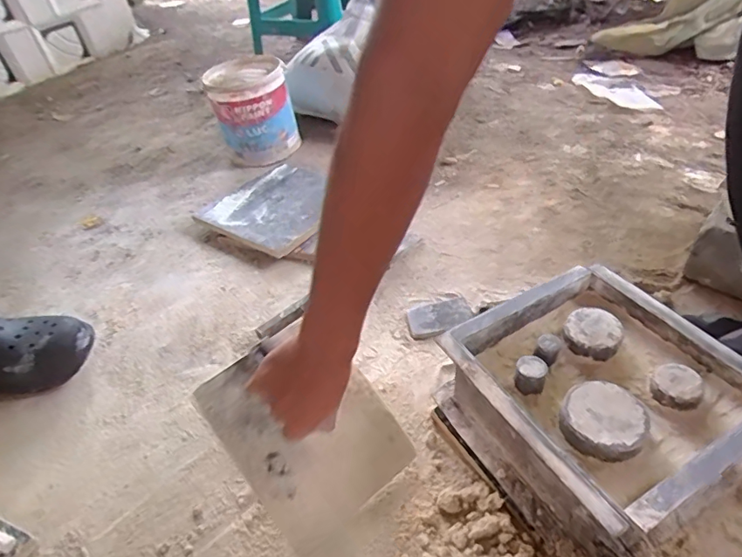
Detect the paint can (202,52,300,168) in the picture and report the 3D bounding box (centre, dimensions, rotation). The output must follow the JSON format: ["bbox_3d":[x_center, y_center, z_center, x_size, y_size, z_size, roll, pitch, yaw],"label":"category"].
[{"bbox_3d":[-0.269,-0.382,1.146,0.172,0.196,0.212,-15,43,-10],"label":"paint can"}]

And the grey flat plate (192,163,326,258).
[{"bbox_3d":[-0.178,-0.147,0.971,0.258,0.017,0.248,25,48,33],"label":"grey flat plate"}]

